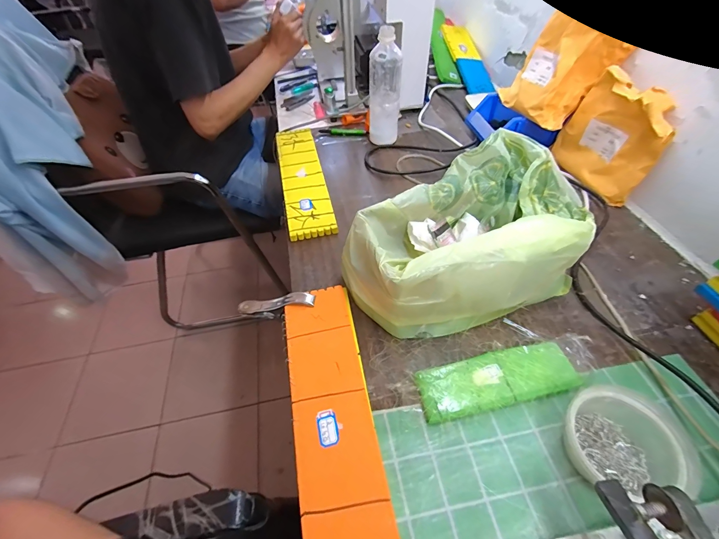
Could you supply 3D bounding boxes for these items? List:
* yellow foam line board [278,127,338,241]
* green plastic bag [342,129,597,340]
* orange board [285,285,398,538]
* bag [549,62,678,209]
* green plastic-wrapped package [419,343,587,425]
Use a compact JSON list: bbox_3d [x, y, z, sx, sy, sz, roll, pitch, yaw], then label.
[{"bbox_3d":[-0.115,-0.189,0.642,0.080,0.012,0.347,-12,51,-7],"label":"yellow foam line board"},{"bbox_3d":[0.136,-0.048,0.436,0.315,0.126,0.220,-22,53,-15],"label":"green plastic bag"},{"bbox_3d":[-0.026,0.163,0.339,0.078,0.032,0.330,-11,51,-6],"label":"orange board"},{"bbox_3d":[0.424,-0.223,0.538,0.052,0.158,0.166,-10,51,-5],"label":"bag"},{"bbox_3d":[0.157,0.127,0.371,0.179,0.014,0.059,-11,51,-6],"label":"green plastic-wrapped package"}]

